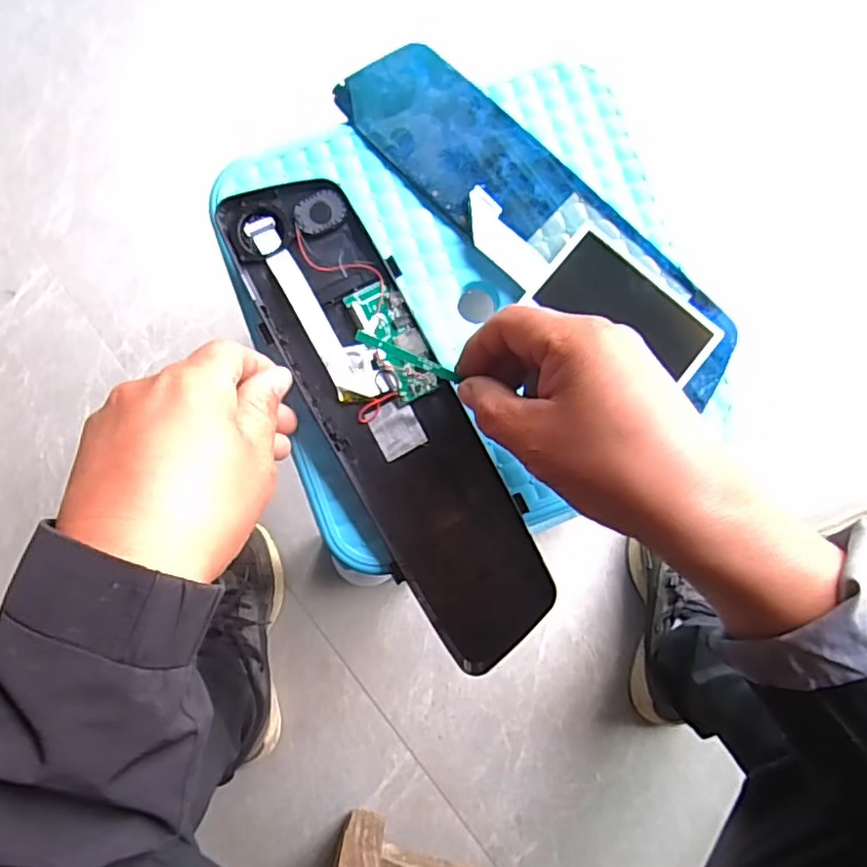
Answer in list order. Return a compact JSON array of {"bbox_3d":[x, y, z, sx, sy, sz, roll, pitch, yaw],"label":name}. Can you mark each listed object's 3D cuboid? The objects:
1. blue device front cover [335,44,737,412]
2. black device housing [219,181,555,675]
[{"bbox_3d":[0.065,-0.125,0.356,0.274,0.012,0.073,42,88,0],"label":"blue device front cover"},{"bbox_3d":[-0.021,-0.007,0.334,0.078,0.021,0.281,-29,89,-2],"label":"black device housing"}]

